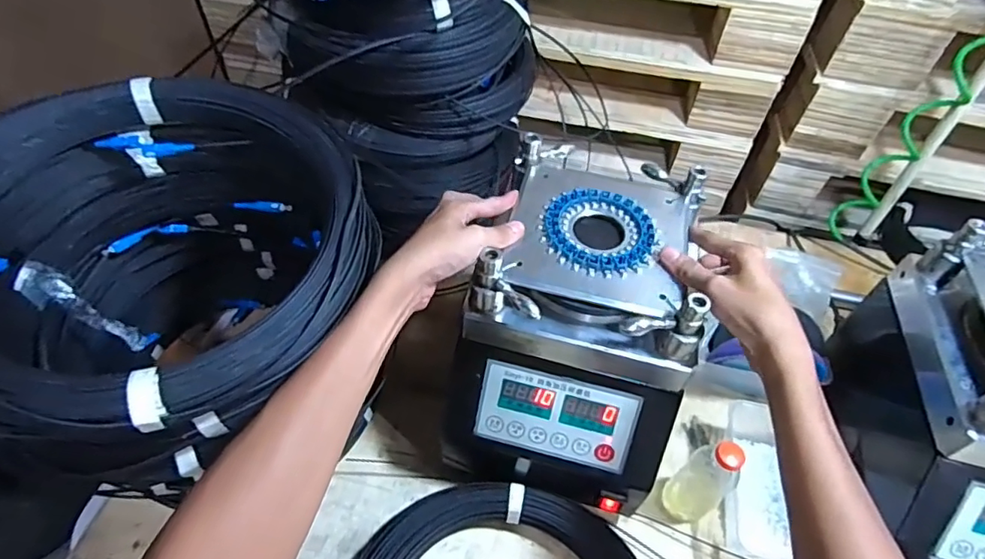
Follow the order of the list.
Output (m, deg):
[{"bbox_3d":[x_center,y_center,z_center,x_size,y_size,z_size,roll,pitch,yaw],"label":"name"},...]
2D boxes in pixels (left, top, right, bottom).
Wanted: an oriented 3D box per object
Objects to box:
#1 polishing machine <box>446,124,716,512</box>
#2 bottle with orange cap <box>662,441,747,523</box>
[{"bbox_3d":[0.092,0.056,0.577,0.210,0.253,0.268,15,52,10],"label":"polishing machine"},{"bbox_3d":[0.229,0.210,0.574,0.056,0.131,0.049,-29,57,-23],"label":"bottle with orange cap"}]

